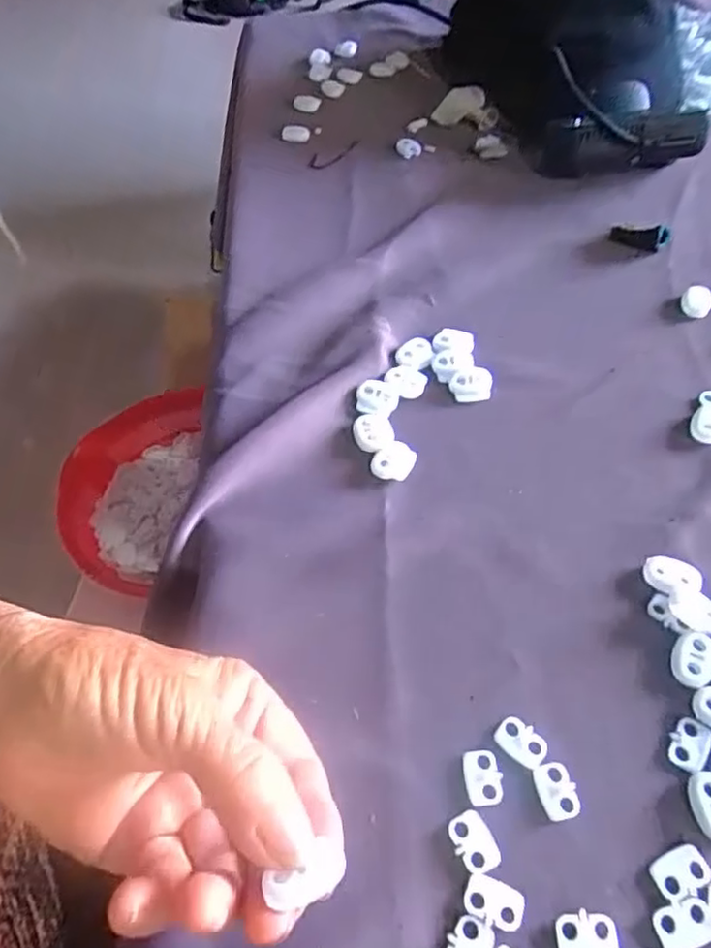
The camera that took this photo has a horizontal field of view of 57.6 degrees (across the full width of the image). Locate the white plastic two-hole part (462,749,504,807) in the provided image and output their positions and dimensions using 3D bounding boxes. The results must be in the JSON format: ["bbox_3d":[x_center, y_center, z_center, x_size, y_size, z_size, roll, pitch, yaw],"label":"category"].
[{"bbox_3d":[0.047,0.111,0.237,0.013,0.004,0.019,-4,54,2],"label":"white plastic two-hole part"}]

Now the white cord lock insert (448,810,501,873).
[{"bbox_3d":[0.041,0.128,0.225,0.014,0.004,0.018,-18,55,-7],"label":"white cord lock insert"}]

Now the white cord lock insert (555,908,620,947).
[{"bbox_3d":[0.074,0.147,0.206,0.019,0.004,0.013,-2,55,5],"label":"white cord lock insert"}]

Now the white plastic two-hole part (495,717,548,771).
[{"bbox_3d":[0.062,0.100,0.243,0.019,0.004,0.013,34,64,26],"label":"white plastic two-hole part"}]

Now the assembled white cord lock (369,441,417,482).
[{"bbox_3d":[0.019,-0.006,0.322,0.019,0.005,0.022,20,59,19],"label":"assembled white cord lock"}]

